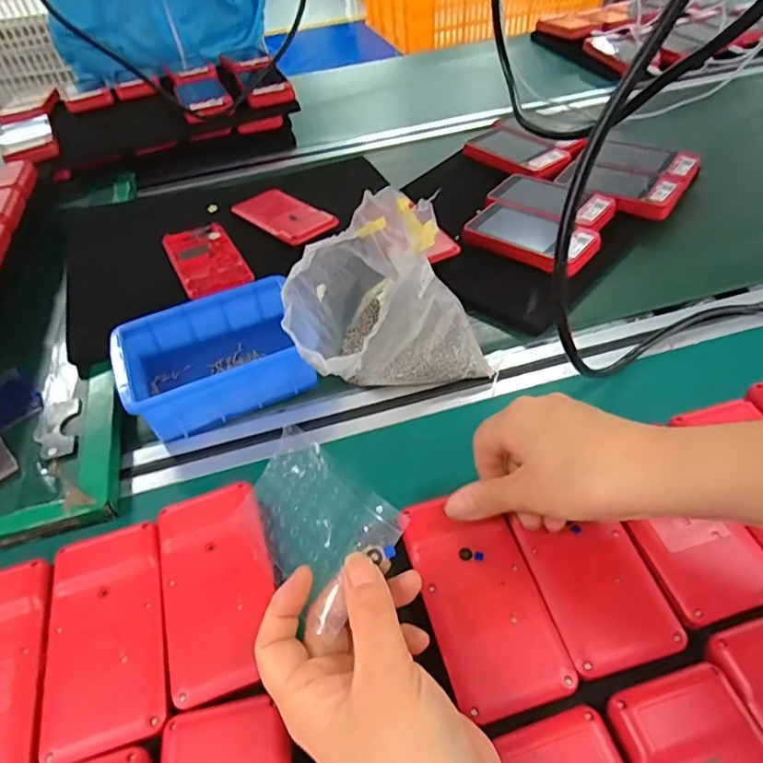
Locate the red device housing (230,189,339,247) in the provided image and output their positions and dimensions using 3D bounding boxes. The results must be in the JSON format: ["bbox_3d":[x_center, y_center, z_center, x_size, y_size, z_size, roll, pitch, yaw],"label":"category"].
[{"bbox_3d":[-0.106,-0.180,0.596,0.064,0.008,0.131,-36,54,-25],"label":"red device housing"}]

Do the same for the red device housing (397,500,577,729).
[{"bbox_3d":[0.055,0.116,0.305,0.061,0.009,0.117,-14,46,-10],"label":"red device housing"}]

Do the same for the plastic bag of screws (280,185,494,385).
[{"bbox_3d":[0.003,-0.060,0.409,0.157,0.131,0.109,-24,50,-16],"label":"plastic bag of screws"}]

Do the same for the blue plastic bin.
[{"bbox_3d":[-0.139,-0.022,0.446,0.134,0.050,0.112,-23,50,-15],"label":"blue plastic bin"}]

